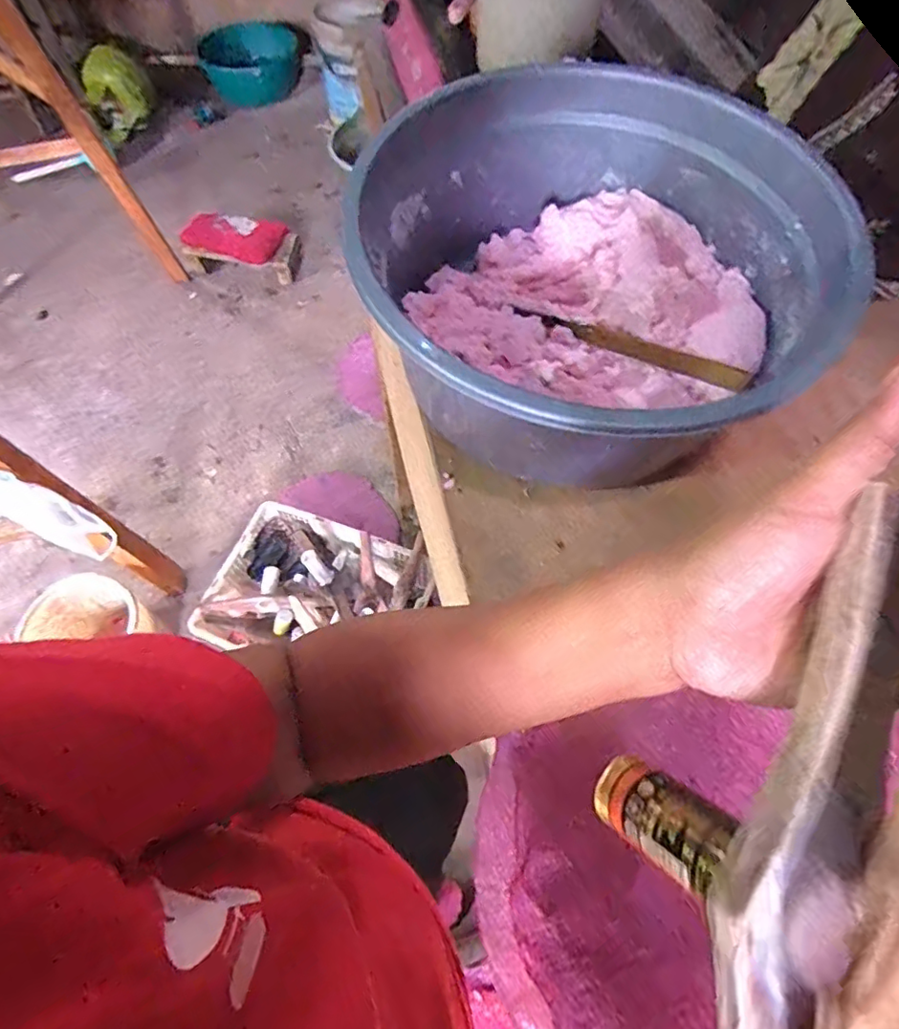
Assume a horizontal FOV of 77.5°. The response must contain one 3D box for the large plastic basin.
[{"bbox_3d":[0.135,-0.206,0.510,0.367,0.166,0.379,0,62,0],"label":"large plastic basin"}]

